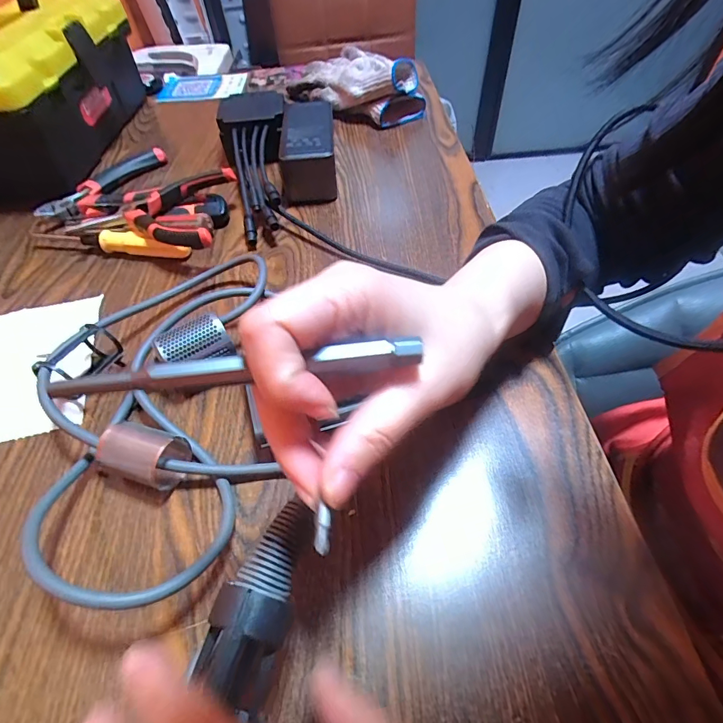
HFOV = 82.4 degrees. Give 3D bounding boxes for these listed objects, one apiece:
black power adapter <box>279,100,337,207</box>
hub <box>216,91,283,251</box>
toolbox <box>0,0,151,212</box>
[{"bbox_3d":[-0.056,-0.225,0.444,0.057,0.054,0.120,-6,52,-2],"label":"black power adapter"},{"bbox_3d":[-0.111,-0.214,0.442,0.071,0.060,0.234,-11,52,-6],"label":"hub"},{"bbox_3d":[-0.388,-0.316,0.479,0.159,0.154,0.274,6,52,7],"label":"toolbox"}]

